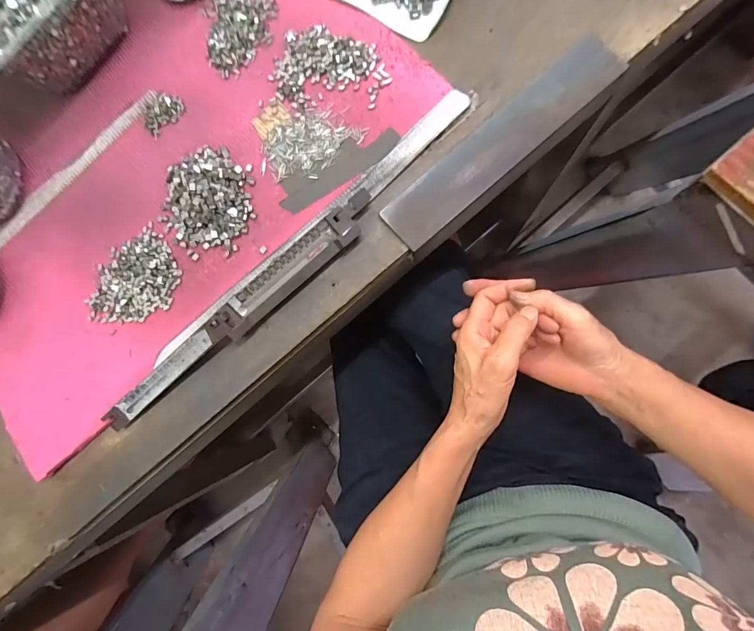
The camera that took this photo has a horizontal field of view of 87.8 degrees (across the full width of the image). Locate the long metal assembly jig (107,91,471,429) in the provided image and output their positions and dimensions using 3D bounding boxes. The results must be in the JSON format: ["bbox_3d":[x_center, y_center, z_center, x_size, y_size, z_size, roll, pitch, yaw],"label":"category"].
[{"bbox_3d":[-0.076,-0.046,0.351,0.426,0.018,0.032,-42,79,1],"label":"long metal assembly jig"}]

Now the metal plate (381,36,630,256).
[{"bbox_3d":[0.112,-0.155,0.351,0.246,0.009,0.047,-40,79,1],"label":"metal plate"}]

